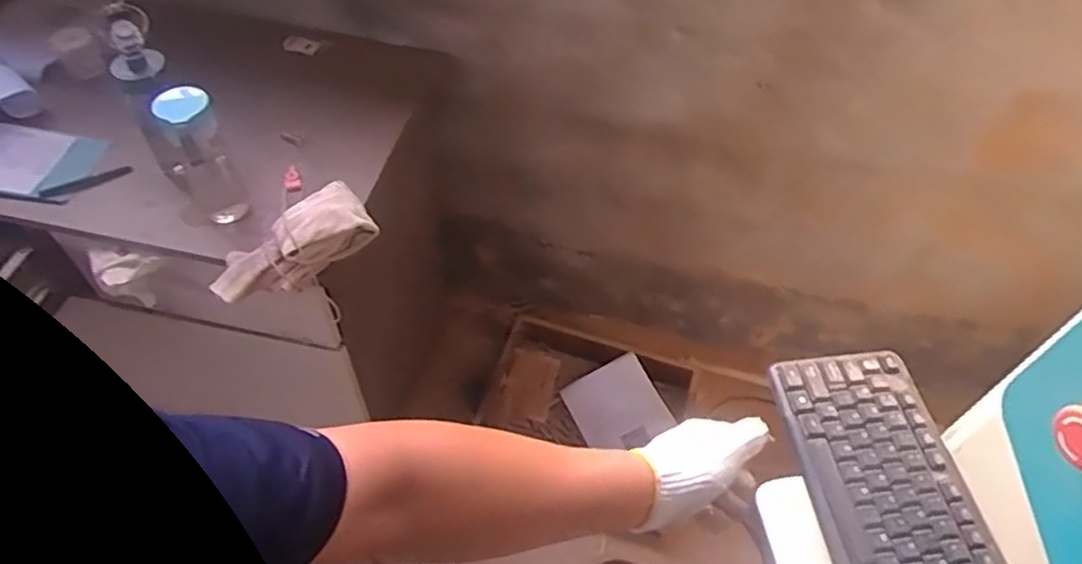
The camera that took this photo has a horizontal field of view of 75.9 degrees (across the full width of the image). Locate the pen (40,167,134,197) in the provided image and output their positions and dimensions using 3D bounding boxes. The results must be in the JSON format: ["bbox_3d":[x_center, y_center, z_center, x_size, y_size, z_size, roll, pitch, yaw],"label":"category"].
[{"bbox_3d":[-0.684,-0.152,1.049,0.123,0.012,0.017,-24,57,-20],"label":"pen"}]

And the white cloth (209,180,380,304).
[{"bbox_3d":[-0.349,-0.044,0.977,0.231,0.085,0.092,-33,60,-8],"label":"white cloth"}]

